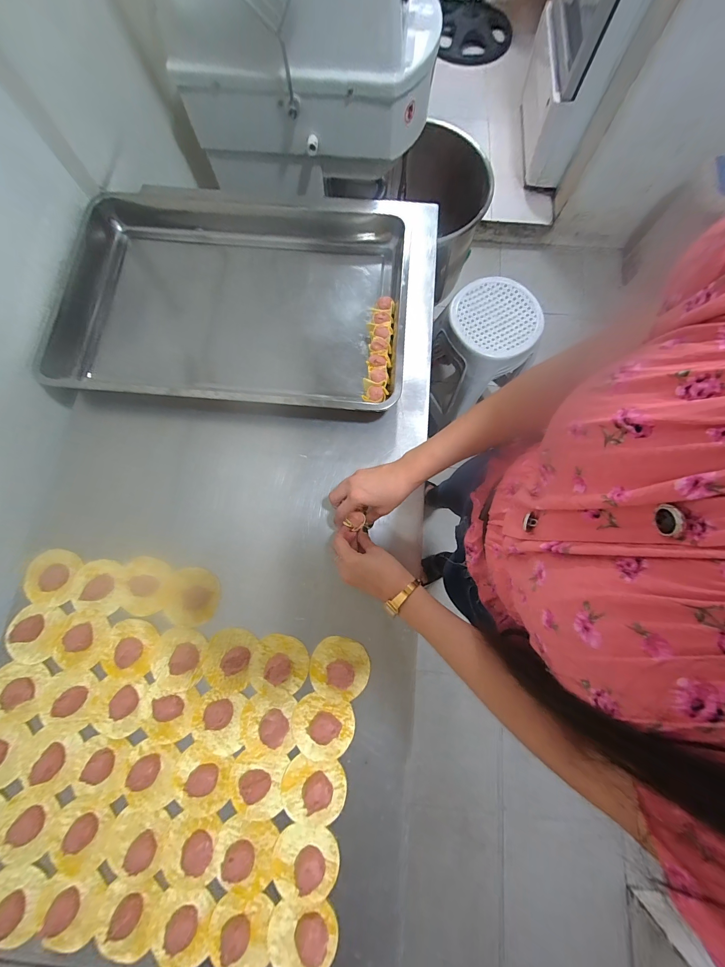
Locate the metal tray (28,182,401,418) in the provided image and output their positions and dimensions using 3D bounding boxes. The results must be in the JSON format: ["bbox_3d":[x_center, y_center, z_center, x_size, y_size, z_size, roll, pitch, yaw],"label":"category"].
[{"bbox_3d":[-0.237,-0.333,0.569,0.623,0.059,0.425,5,76,2],"label":"metal tray"}]

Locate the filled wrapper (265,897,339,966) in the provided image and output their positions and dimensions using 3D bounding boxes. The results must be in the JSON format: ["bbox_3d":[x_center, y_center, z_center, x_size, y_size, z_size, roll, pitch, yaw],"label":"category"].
[{"bbox_3d":[-0.073,0.544,0.373,0.084,0.020,0.071,-1,78,0],"label":"filled wrapper"}]

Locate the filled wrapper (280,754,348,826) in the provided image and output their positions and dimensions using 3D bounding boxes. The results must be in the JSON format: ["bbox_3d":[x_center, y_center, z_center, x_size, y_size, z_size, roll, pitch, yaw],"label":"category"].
[{"bbox_3d":[-0.064,0.398,0.405,0.082,0.015,0.073,13,78,3],"label":"filled wrapper"}]

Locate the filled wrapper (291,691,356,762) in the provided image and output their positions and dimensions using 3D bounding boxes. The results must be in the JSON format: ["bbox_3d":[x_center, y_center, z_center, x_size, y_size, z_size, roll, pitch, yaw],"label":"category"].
[{"bbox_3d":[-0.055,0.332,0.422,0.084,0.021,0.073,12,78,3],"label":"filled wrapper"}]

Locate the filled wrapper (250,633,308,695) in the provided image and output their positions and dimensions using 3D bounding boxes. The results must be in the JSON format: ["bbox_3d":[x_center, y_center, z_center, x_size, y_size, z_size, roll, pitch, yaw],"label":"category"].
[{"bbox_3d":[-0.119,0.255,0.443,0.081,0.023,0.072,3,78,1],"label":"filled wrapper"}]

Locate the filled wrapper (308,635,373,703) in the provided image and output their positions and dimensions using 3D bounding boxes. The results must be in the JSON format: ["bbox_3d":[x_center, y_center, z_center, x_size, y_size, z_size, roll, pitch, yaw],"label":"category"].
[{"bbox_3d":[-0.033,0.260,0.437,0.082,0.024,0.078,0,78,0],"label":"filled wrapper"}]

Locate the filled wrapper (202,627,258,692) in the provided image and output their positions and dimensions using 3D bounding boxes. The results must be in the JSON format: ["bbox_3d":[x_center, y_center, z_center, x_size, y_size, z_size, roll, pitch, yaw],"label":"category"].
[{"bbox_3d":[-0.192,0.248,0.444,0.068,0.019,0.077,12,78,3],"label":"filled wrapper"}]

